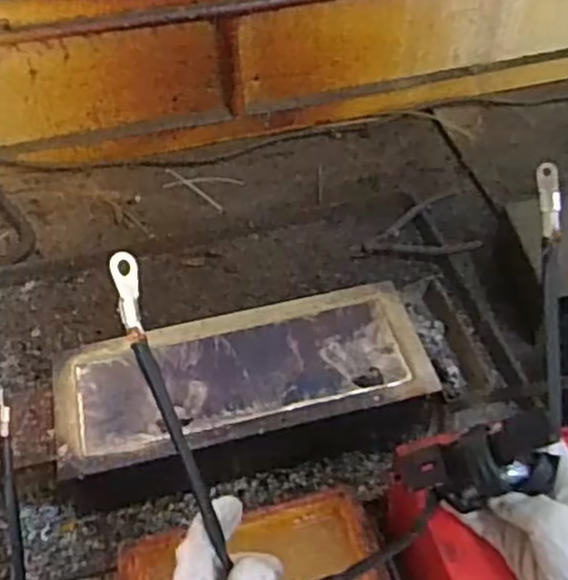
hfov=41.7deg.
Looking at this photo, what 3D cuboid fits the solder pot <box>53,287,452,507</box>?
[{"bbox_3d":[-0.039,0.100,0.721,0.341,0.085,0.144,-12,48,-8],"label":"solder pot"}]

